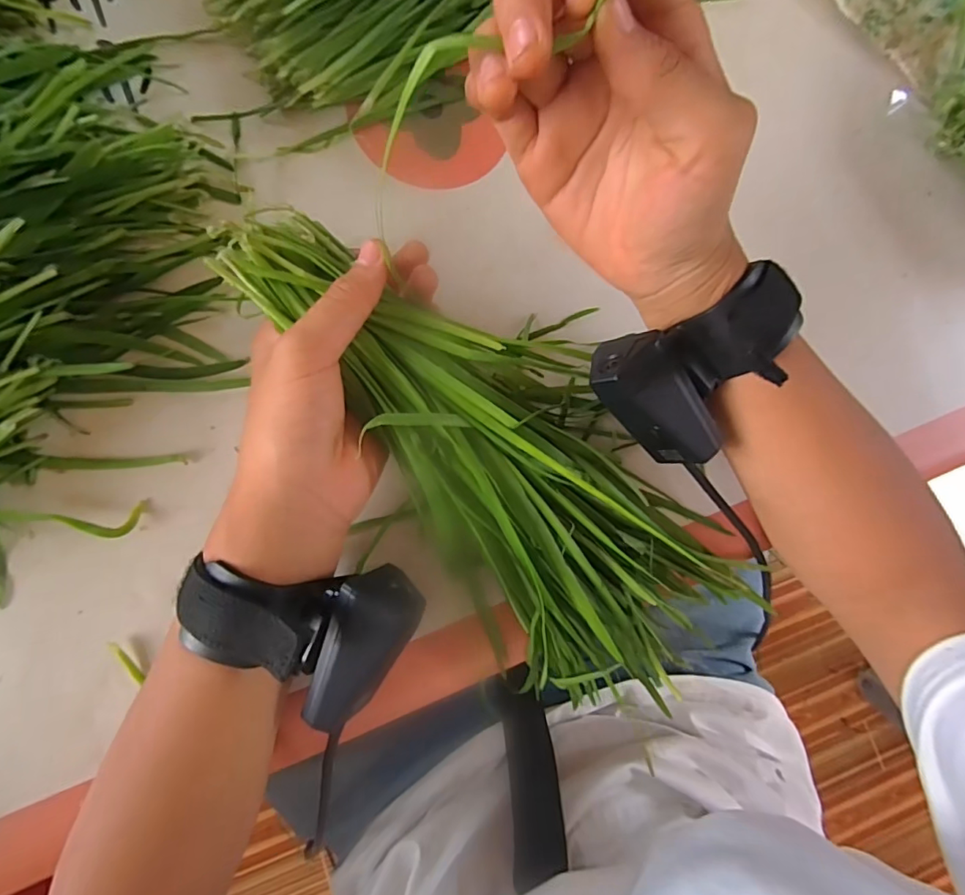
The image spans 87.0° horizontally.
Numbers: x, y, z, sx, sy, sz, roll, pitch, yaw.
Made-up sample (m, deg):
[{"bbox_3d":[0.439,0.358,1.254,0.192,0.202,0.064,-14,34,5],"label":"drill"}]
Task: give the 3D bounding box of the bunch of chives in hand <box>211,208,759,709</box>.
[{"bbox_3d":[0.008,0.000,0.256,0.294,0.051,0.139,44,82,-13],"label":"bunch of chives in hand"}]

